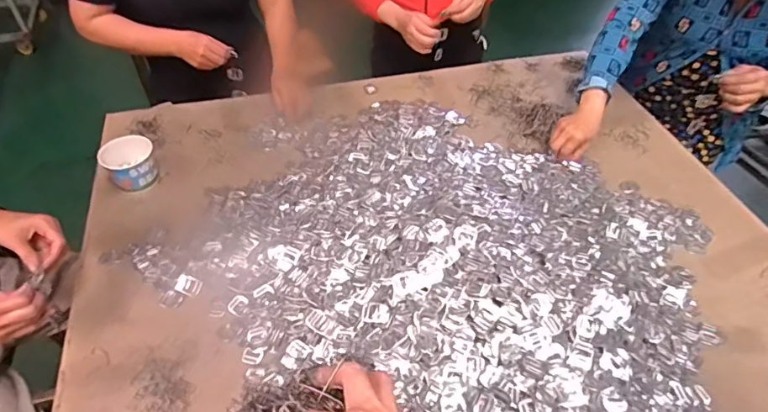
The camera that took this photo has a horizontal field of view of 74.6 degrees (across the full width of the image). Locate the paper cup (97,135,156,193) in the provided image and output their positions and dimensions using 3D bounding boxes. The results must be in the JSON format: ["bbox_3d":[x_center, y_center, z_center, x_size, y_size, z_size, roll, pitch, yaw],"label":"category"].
[{"bbox_3d":[-0.485,-0.080,0.968,0.093,0.079,0.086,0,46,0],"label":"paper cup"}]

